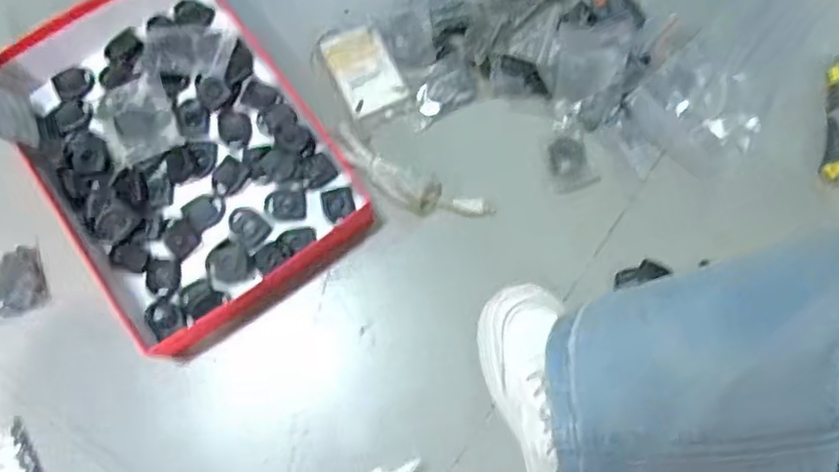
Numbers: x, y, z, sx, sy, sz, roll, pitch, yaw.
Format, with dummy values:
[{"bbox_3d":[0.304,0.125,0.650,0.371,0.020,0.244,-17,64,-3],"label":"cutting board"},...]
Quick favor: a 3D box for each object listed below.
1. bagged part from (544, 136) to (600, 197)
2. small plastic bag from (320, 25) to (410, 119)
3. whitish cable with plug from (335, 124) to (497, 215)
[{"bbox_3d":[0.149,-0.072,0.644,0.044,0.009,0.052,-18,77,-6],"label":"bagged part"},{"bbox_3d":[-0.056,-0.168,0.656,0.058,0.006,0.089,-27,78,-8],"label":"small plastic bag"},{"bbox_3d":[-0.011,-0.051,0.617,0.162,0.018,0.041,29,77,5],"label":"whitish cable with plug"}]

